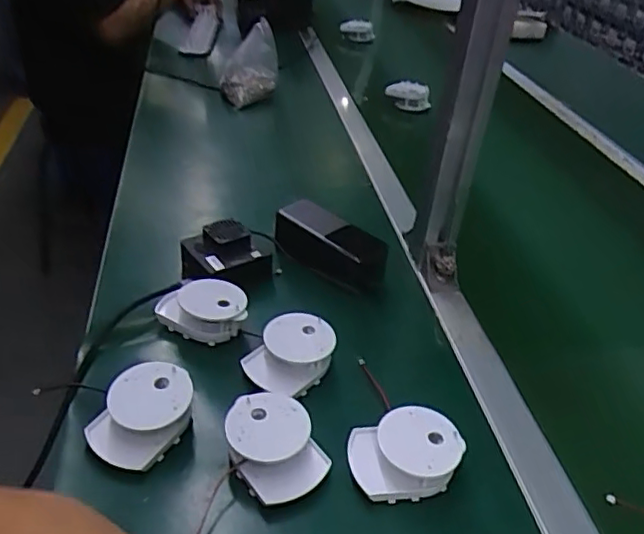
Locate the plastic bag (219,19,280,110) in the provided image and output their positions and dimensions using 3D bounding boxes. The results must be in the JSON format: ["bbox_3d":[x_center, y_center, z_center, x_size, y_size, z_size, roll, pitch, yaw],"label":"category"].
[{"bbox_3d":[-0.130,-0.375,1.100,0.101,0.131,0.169,2,34,-4],"label":"plastic bag"}]

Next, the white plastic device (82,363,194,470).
[{"bbox_3d":[-0.137,0.114,0.464,0.058,0.043,0.076,29,40,30],"label":"white plastic device"}]

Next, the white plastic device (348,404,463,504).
[{"bbox_3d":[0.065,0.143,0.462,0.086,0.036,0.064,2,34,-4],"label":"white plastic device"}]

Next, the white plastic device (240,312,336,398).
[{"bbox_3d":[-0.028,0.079,0.541,0.073,0.044,0.071,11,34,8],"label":"white plastic device"}]

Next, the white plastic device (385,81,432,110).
[{"bbox_3d":[0.161,-0.319,1.125,0.084,0.050,0.028,14,35,13],"label":"white plastic device"}]

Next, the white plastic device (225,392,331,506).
[{"bbox_3d":[-0.037,0.139,0.457,0.062,0.038,0.081,-18,40,-30],"label":"white plastic device"}]

